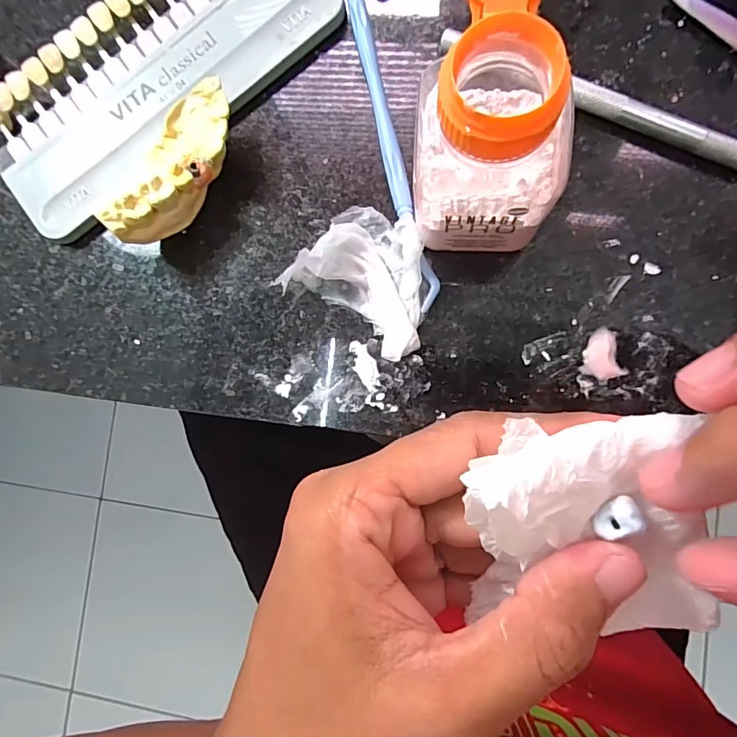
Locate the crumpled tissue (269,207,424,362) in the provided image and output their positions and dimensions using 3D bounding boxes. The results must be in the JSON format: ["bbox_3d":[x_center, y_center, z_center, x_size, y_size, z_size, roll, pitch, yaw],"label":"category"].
[{"bbox_3d":[-0.002,-0.035,0.165,0.054,0.015,0.044,27,90,7],"label":"crumpled tissue"}]

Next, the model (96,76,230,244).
[{"bbox_3d":[-0.069,-0.072,0.166,0.024,0.025,0.061,38,92,7],"label":"model"}]

